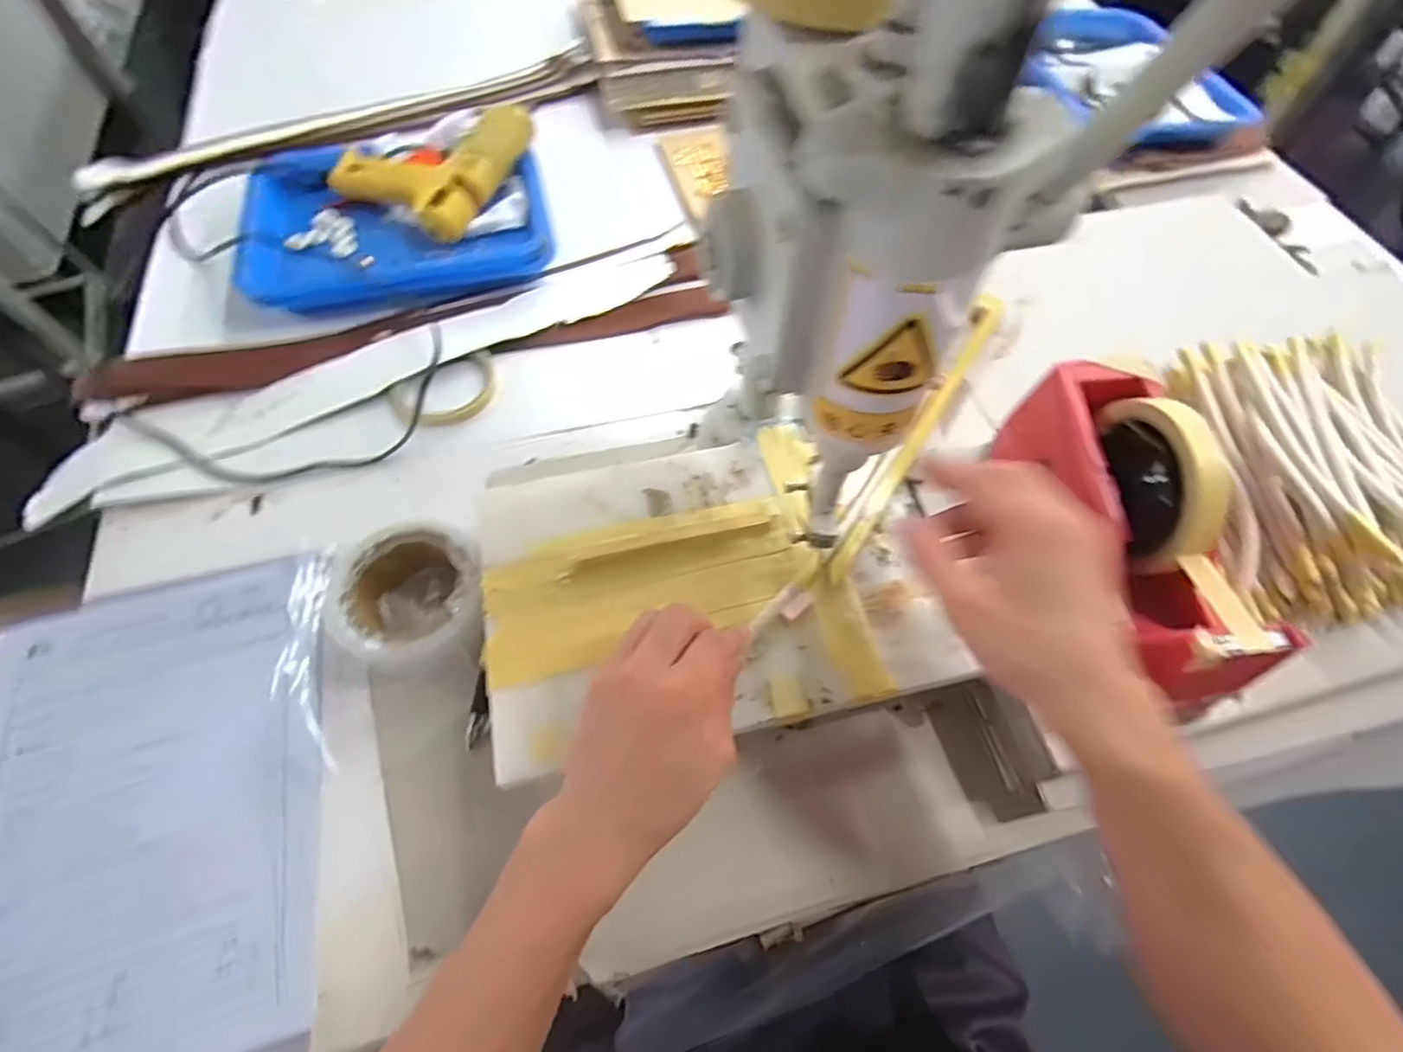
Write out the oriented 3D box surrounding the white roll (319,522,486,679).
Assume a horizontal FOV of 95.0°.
[{"bbox_3d":[-0.199,0.055,0.444,0.102,0.051,0.109,0,62,-1],"label":"white roll"}]

